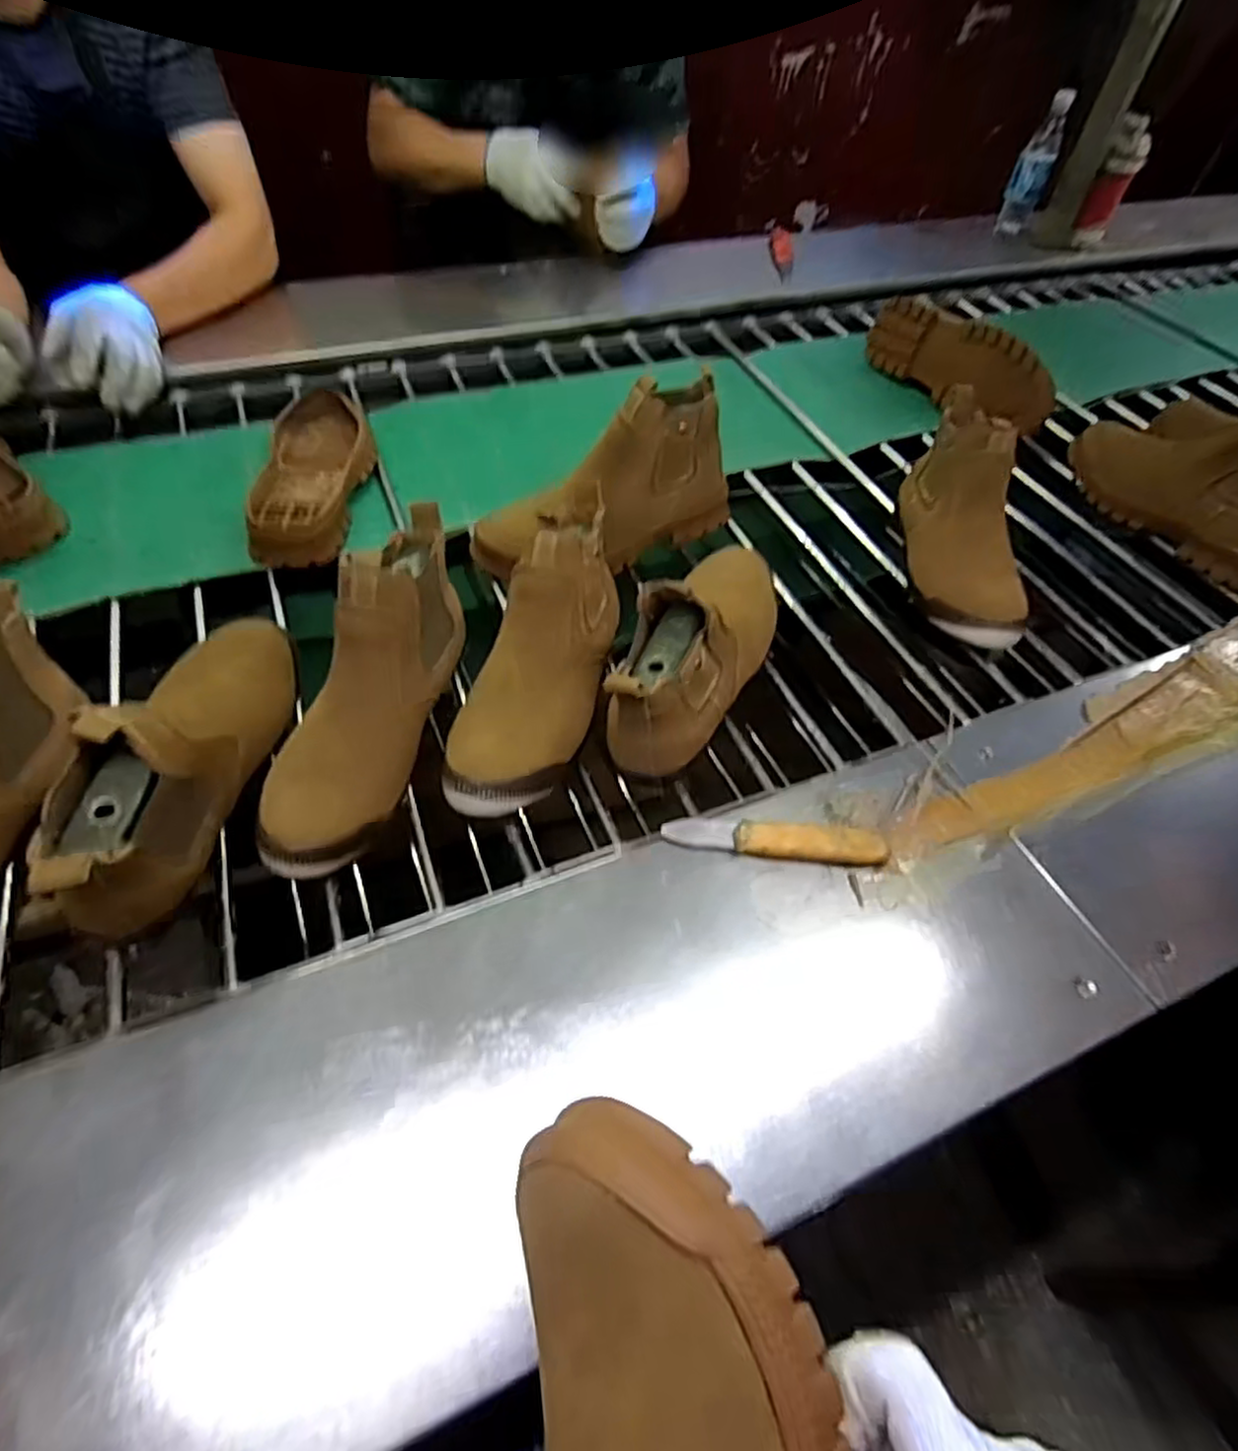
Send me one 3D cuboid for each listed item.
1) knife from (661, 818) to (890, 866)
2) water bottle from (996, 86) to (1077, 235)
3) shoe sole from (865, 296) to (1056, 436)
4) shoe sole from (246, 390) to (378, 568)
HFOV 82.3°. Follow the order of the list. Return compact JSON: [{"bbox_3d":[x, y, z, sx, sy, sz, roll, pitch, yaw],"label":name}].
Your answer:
[{"bbox_3d":[0.114,0.082,0.514,0.157,0.013,0.025,6,53,0],"label":"knife"},{"bbox_3d":[0.765,-1.021,1.314,0.075,0.220,0.082,22,54,12],"label":"water bottle"},{"bbox_3d":[0.457,-0.488,0.971,0.038,0.127,0.293,-26,59,-22],"label":"shoe sole"},{"bbox_3d":[-0.340,-0.300,0.808,0.118,0.048,0.311,-5,56,-9],"label":"shoe sole"}]

